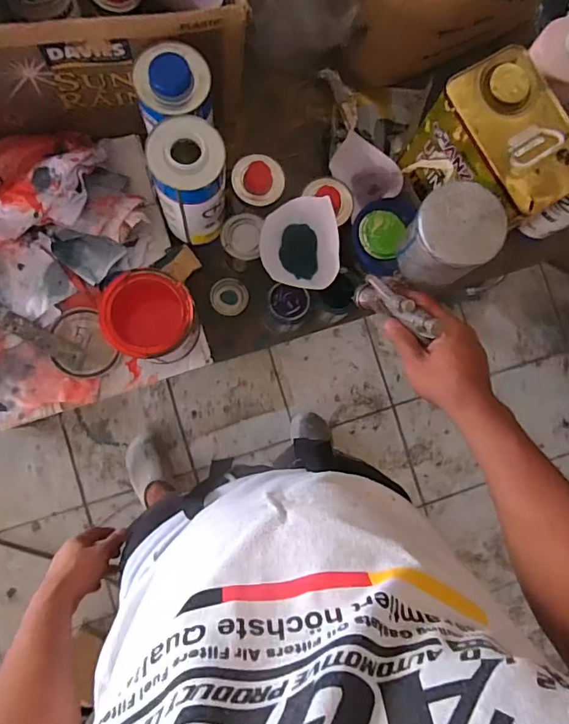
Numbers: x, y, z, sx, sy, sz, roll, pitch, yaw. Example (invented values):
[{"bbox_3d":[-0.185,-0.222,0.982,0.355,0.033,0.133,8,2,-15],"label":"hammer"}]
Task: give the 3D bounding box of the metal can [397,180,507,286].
[{"bbox_3d":[0.154,-0.120,0.464,0.071,0.081,0.074,1,85,-7],"label":"metal can"}]

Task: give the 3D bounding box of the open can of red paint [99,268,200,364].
[{"bbox_3d":[-0.166,-0.052,0.616,0.103,0.125,0.099,1,85,-7],"label":"open can of red paint"}]

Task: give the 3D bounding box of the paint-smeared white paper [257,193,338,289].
[{"bbox_3d":[0.018,-0.156,0.642,0.094,0.068,0.125,-1,85,-7],"label":"paint-smeared white paper"}]

